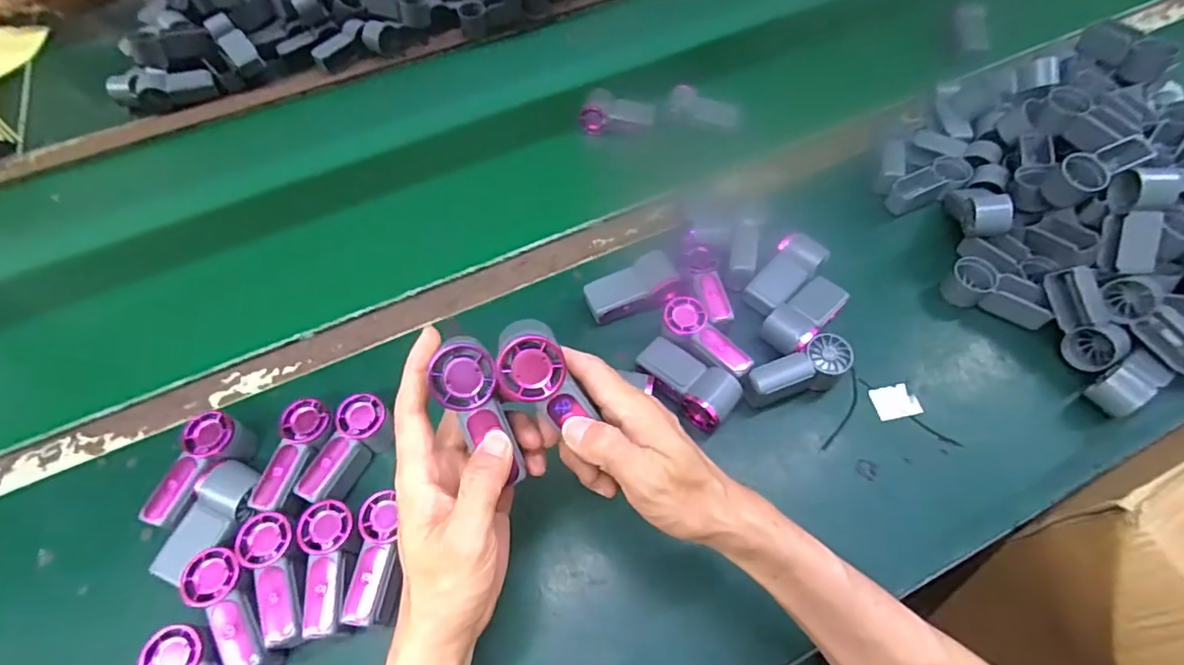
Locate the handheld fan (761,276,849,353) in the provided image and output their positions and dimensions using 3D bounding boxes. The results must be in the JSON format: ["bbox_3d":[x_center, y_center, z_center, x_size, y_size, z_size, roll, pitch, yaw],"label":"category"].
[{"bbox_3d":[0.200,-0.016,0.534,0.043,0.040,0.101,38,67,21],"label":"handheld fan"}]

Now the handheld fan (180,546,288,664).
[{"bbox_3d":[-0.258,0.201,0.406,0.035,0.032,0.093,-36,65,-18],"label":"handheld fan"}]

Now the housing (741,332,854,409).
[{"bbox_3d":[0.178,0.040,0.498,0.095,0.047,0.034,-22,61,-12],"label":"housing"}]

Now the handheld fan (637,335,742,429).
[{"bbox_3d":[0.085,0.044,0.508,0.094,0.038,0.047,38,67,21],"label":"handheld fan"}]

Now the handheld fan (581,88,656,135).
[{"bbox_3d":[0.033,-0.276,0.710,0.090,0.034,0.045,4,60,3],"label":"handheld fan"}]

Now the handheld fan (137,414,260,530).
[{"bbox_3d":[-0.319,0.116,0.466,0.036,0.050,0.090,10,60,7],"label":"handheld fan"}]

